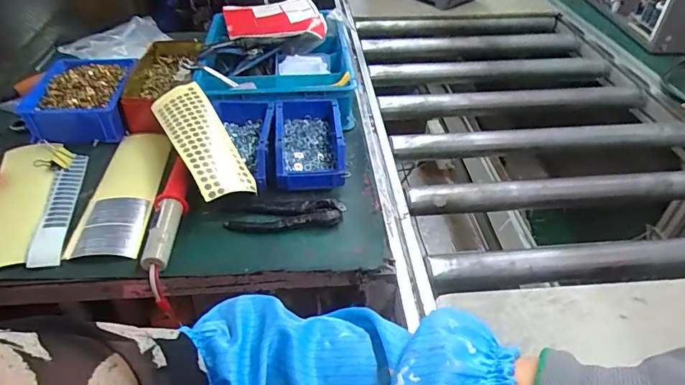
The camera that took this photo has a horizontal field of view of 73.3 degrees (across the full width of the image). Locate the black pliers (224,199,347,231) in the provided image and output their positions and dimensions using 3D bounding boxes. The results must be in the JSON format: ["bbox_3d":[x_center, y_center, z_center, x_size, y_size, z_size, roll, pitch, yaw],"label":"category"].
[{"bbox_3d":[-0.077,0.028,0.630,0.155,0.016,0.050,0,41,-1],"label":"black pliers"}]

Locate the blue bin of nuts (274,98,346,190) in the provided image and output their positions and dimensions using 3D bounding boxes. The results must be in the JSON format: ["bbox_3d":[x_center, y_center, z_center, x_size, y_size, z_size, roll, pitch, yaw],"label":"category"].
[{"bbox_3d":[-0.053,-0.075,0.714,0.109,0.067,0.163,-5,42,-6],"label":"blue bin of nuts"}]

